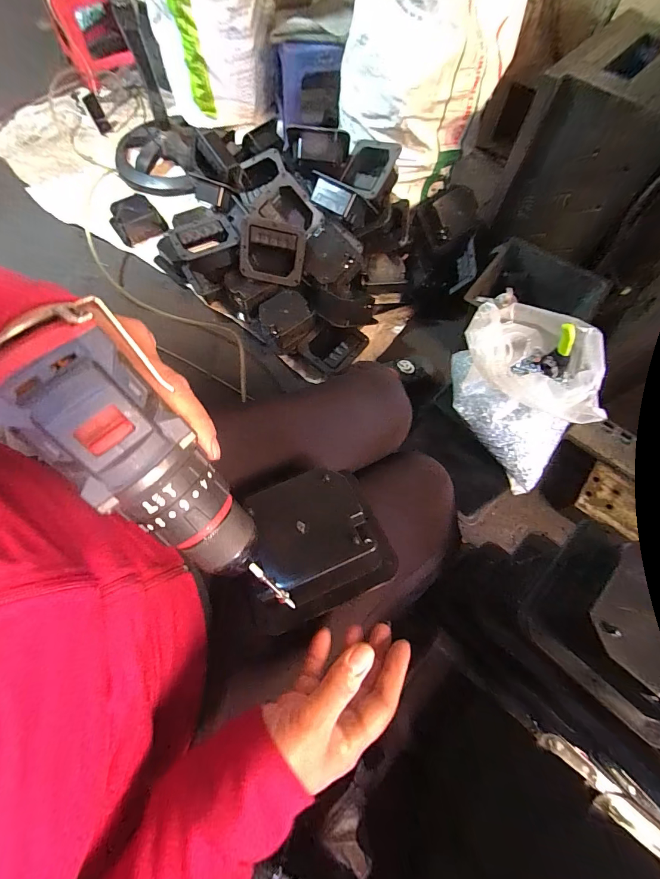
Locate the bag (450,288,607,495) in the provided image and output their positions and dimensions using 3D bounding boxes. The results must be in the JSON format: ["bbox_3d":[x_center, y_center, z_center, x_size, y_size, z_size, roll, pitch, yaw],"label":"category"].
[{"bbox_3d":[0.275,-0.075,0.553,0.181,0.152,0.228,19,70,7],"label":"bag"}]

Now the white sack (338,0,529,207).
[{"bbox_3d":[0.205,-1.006,0.835,0.462,0.523,0.507,26,71,9],"label":"white sack"}]

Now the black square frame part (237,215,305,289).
[{"bbox_3d":[-0.136,-0.453,0.869,0.152,0.136,0.060,5,39,-1],"label":"black square frame part"}]

